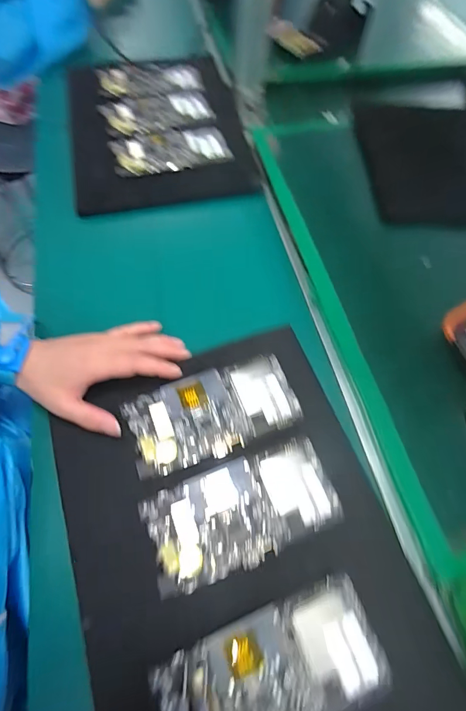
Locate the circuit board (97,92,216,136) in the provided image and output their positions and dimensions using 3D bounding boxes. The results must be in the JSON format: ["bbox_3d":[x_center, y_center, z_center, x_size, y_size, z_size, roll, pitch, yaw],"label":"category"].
[{"bbox_3d":[-0.113,-0.366,0.544,0.157,0.006,0.082,-18,65,-11],"label":"circuit board"}]

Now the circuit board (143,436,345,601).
[{"bbox_3d":[0.009,0.127,0.300,0.154,0.004,0.076,-19,65,-11],"label":"circuit board"}]

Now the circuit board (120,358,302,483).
[{"bbox_3d":[-0.018,0.052,0.337,0.152,0.007,0.076,-18,65,-11],"label":"circuit board"}]

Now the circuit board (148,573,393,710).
[{"bbox_3d":[0.030,0.222,0.251,0.152,0.008,0.076,-18,65,-11],"label":"circuit board"}]

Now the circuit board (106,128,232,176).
[{"bbox_3d":[-0.086,-0.286,0.507,0.156,0.005,0.077,-13,64,-9],"label":"circuit board"}]

